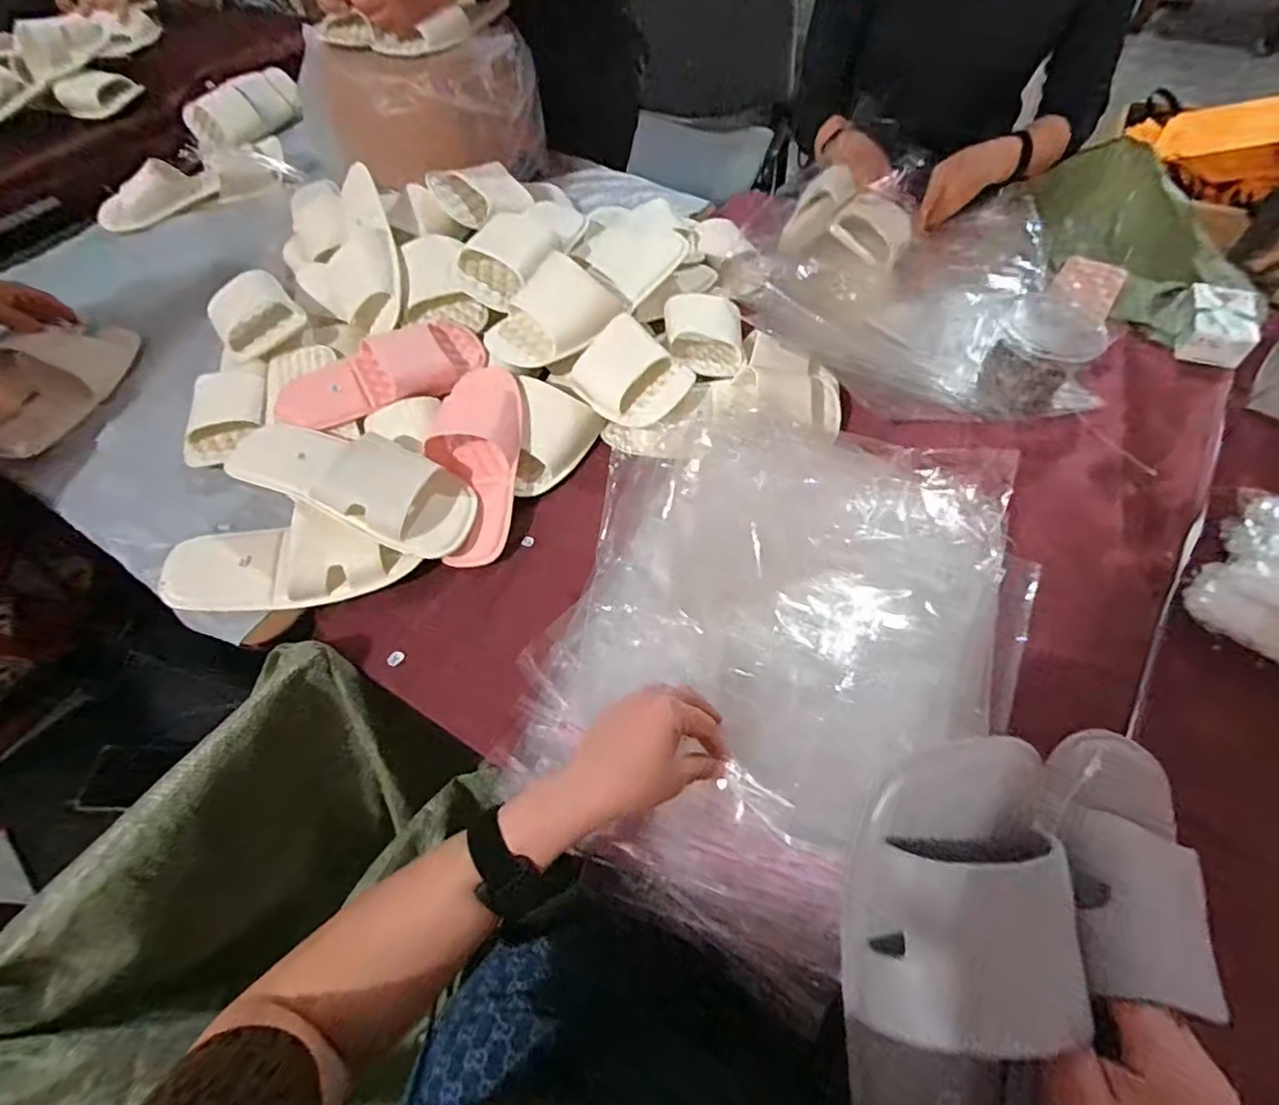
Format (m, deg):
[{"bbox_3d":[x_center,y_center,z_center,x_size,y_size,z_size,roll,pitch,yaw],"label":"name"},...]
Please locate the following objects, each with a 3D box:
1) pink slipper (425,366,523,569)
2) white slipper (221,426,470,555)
[{"bbox_3d":[-0.182,-0.107,0.662,0.117,0.062,0.249,-10,57,-2],"label":"pink slipper"},{"bbox_3d":[-0.311,-0.076,0.623,0.272,0.071,0.097,15,59,14],"label":"white slipper"}]

